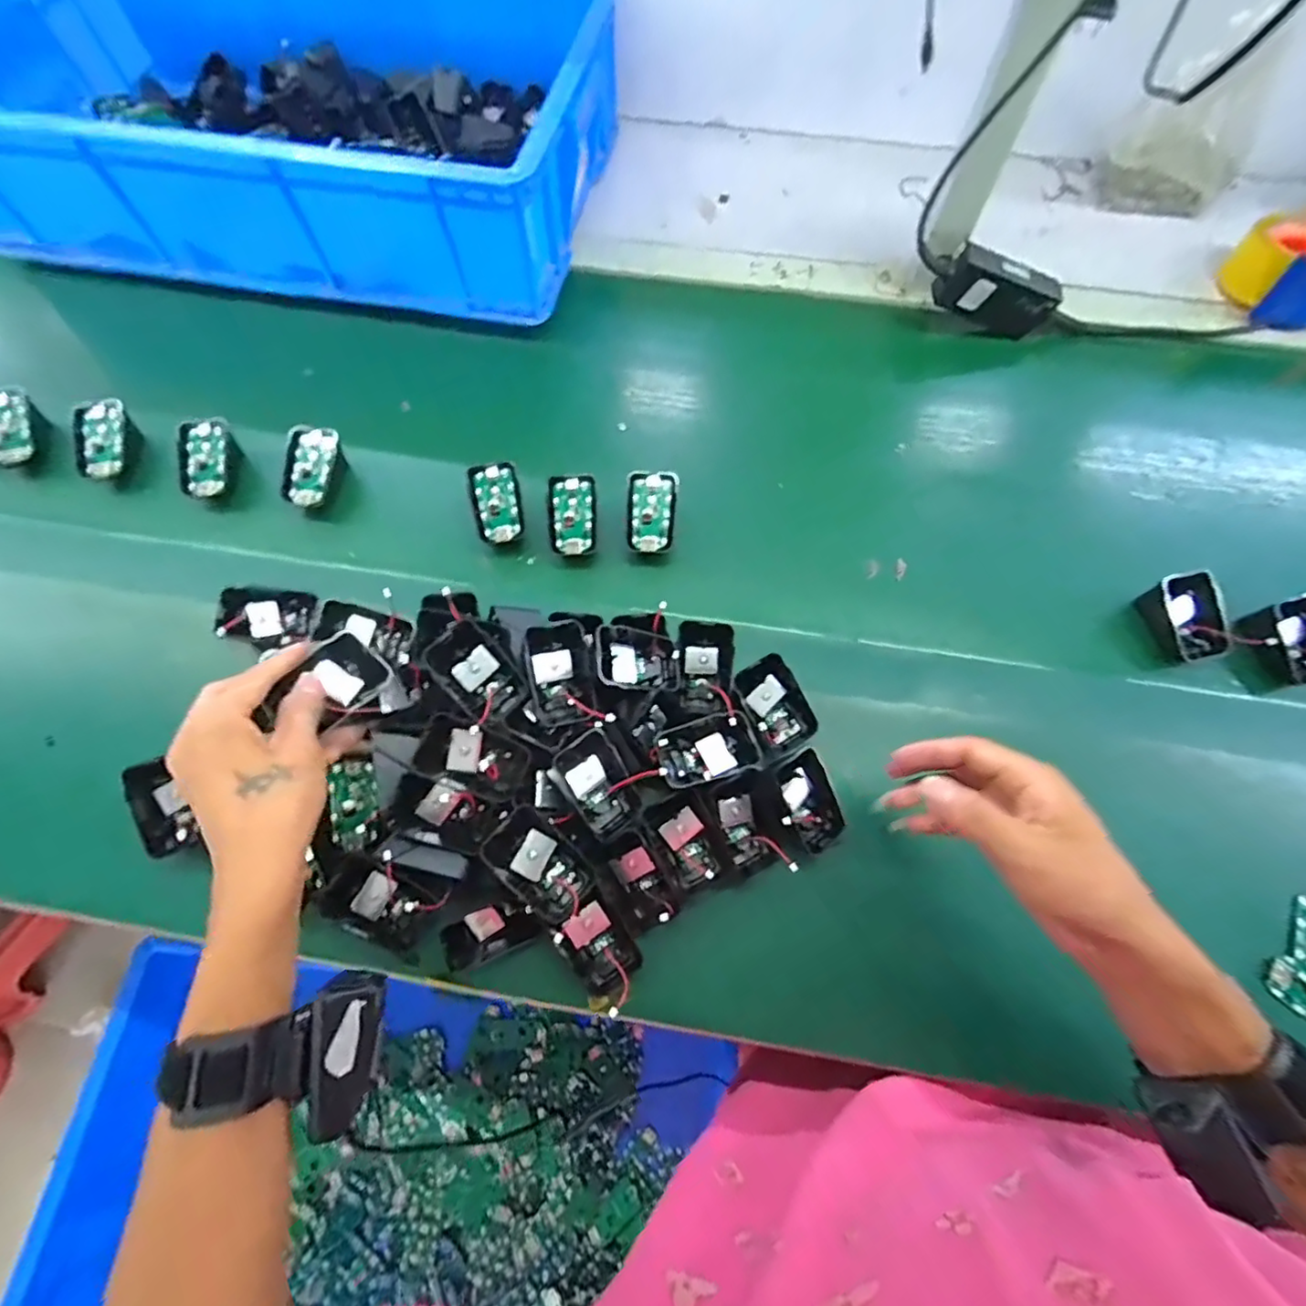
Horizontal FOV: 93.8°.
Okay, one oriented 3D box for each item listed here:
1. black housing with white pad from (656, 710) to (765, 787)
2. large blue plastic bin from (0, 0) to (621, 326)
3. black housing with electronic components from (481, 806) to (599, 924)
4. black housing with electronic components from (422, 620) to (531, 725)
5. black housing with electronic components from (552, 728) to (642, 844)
[{"bbox_3d":[0.040,0.068,0.436,0.070,0.024,0.048,-14,68,-5],"label":"black housing with white pad"},{"bbox_3d":[-0.377,-0.599,0.662,0.644,0.137,0.421,10,68,4],"label":"large blue plastic bin"},{"bbox_3d":[-0.071,0.137,0.394,0.043,0.024,0.075,-42,100,-18],"label":"black housing with electronic components"},{"bbox_3d":[-0.120,0.014,0.419,0.042,0.027,0.065,-40,80,-21],"label":"black housing with electronic components"},{"bbox_3d":[-0.037,0.093,0.425,0.041,0.036,0.069,-29,70,-11],"label":"black housing with electronic components"}]

